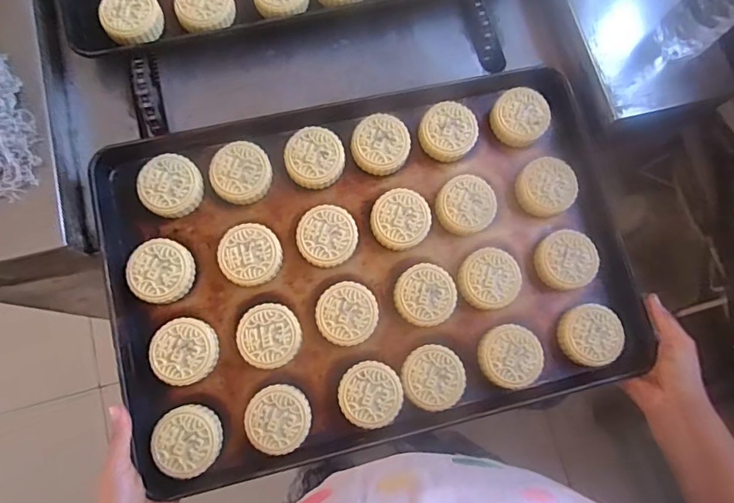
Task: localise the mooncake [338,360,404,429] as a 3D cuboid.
[{"bbox_3d":[0.004,0.162,0.528,0.069,0.023,0.068,0,68,-1],"label":"mooncake"}]

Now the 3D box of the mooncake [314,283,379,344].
[{"bbox_3d":[-0.022,0.072,0.540,0.068,0.023,0.067,0,68,-1],"label":"mooncake"}]

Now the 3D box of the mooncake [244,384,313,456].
[{"bbox_3d":[-0.097,0.186,0.518,0.067,0.027,0.069,-2,68,-2],"label":"mooncake"}]

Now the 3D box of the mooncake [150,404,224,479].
[{"bbox_3d":[-0.194,0.204,0.505,0.067,0.028,0.070,-5,68,-3],"label":"mooncake"}]

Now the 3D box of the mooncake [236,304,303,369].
[{"bbox_3d":[-0.111,0.096,0.534,0.070,0.021,0.070,1,83,-5],"label":"mooncake"}]

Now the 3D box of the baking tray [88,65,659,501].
[{"bbox_3d":[0.006,0.008,0.558,0.581,0.034,0.407,-12,81,-6],"label":"baking tray"}]

